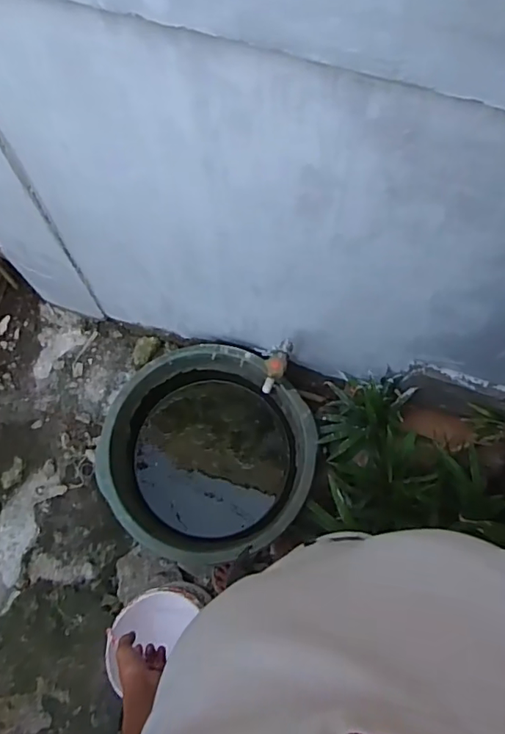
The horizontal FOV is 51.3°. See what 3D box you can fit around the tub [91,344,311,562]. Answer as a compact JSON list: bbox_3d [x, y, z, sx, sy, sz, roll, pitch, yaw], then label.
[{"bbox_3d":[-0.120,0.245,1.469,0.524,0.259,0.533,0,73,-1],"label":"tub"}]

